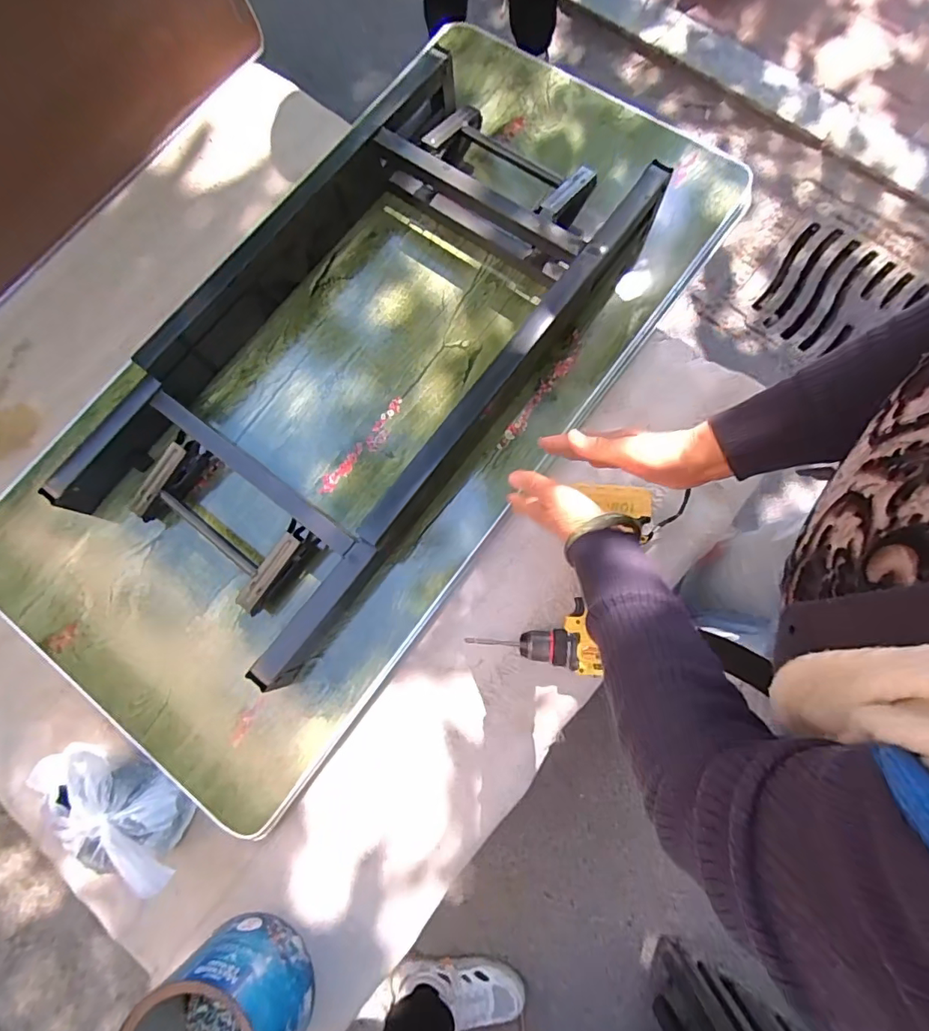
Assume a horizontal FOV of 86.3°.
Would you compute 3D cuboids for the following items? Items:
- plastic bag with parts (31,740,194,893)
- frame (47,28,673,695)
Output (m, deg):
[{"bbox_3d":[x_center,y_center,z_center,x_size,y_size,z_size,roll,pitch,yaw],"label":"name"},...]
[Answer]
[{"bbox_3d":[-0.446,0.365,0.604,0.197,0.083,0.159,-11,79,-1],"label":"plastic bag with parts"},{"bbox_3d":[-0.133,-0.245,0.694,0.424,0.109,0.820,36,82,7],"label":"frame"}]

